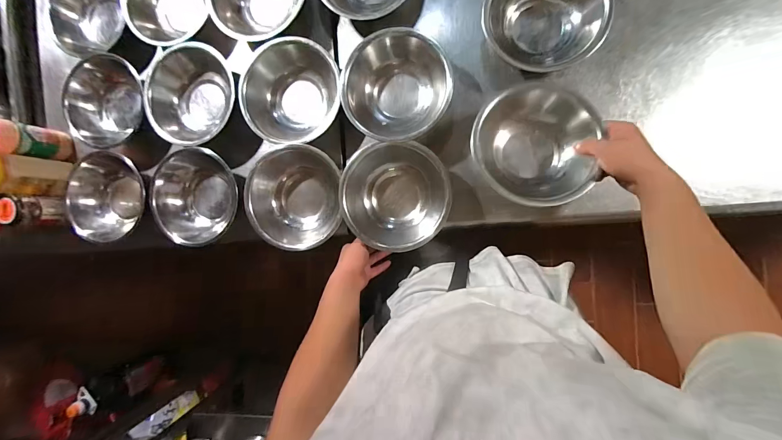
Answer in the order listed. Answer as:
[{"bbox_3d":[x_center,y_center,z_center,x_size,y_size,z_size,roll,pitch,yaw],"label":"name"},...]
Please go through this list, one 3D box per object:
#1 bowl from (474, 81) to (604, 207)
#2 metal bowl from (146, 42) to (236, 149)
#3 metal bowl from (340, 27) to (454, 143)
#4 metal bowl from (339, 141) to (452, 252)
[{"bbox_3d":[0.224,-0.116,0.528,0.182,0.069,0.174,0,91,8],"label":"bowl"},{"bbox_3d":[-0.404,-0.251,0.677,0.192,0.062,0.196,0,91,8],"label":"metal bowl"},{"bbox_3d":[0.011,-0.237,0.607,0.184,0.074,0.190,0,91,8],"label":"metal bowl"},{"bbox_3d":[0.008,-0.043,0.600,0.188,0.066,0.183,0,91,8],"label":"metal bowl"}]

